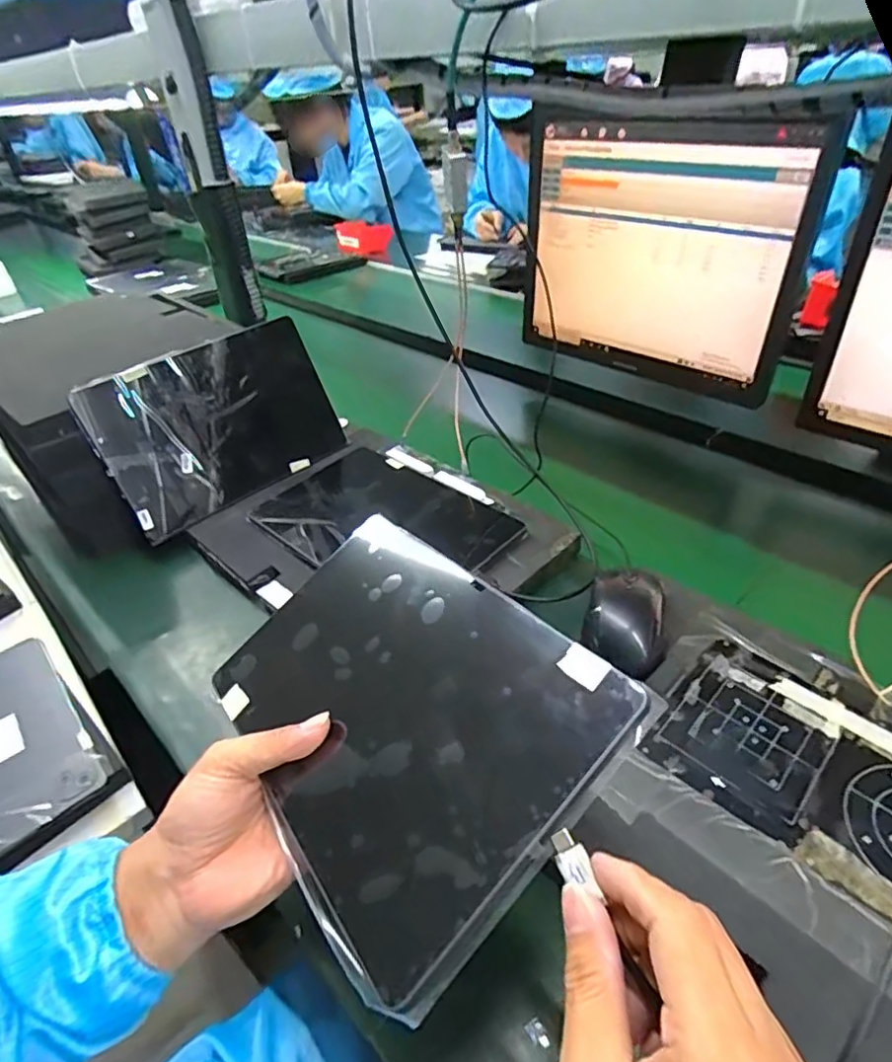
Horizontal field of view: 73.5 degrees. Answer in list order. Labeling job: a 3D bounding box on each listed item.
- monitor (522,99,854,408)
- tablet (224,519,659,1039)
[{"bbox_3d":[0.250,-0.343,0.755,0.372,0.293,0.055,28,48,34],"label":"monitor"},{"bbox_3d":[-0.035,0.094,0.341,0.169,0.011,0.249,-45,40,-13],"label":"tablet"}]

